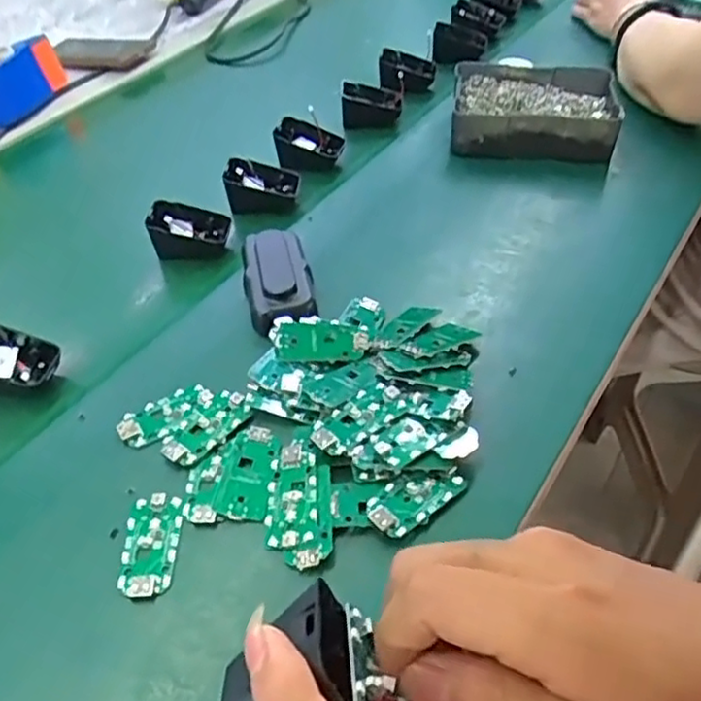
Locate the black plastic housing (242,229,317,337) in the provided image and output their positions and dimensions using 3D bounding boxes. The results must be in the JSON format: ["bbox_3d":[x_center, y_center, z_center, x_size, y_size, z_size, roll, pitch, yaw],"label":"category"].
[{"bbox_3d":[-0.057,-0.053,0.534,0.054,0.038,0.109,-12,45,-6],"label":"black plastic housing"}]

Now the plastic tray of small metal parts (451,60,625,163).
[{"bbox_3d":[0.188,-0.249,0.692,0.162,0.042,0.123,2,45,8],"label":"plastic tray of small metal parts"}]

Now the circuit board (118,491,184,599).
[{"bbox_3d":[-0.116,0.112,0.389,0.031,0.005,0.062,-3,44,3],"label":"circuit board"}]

